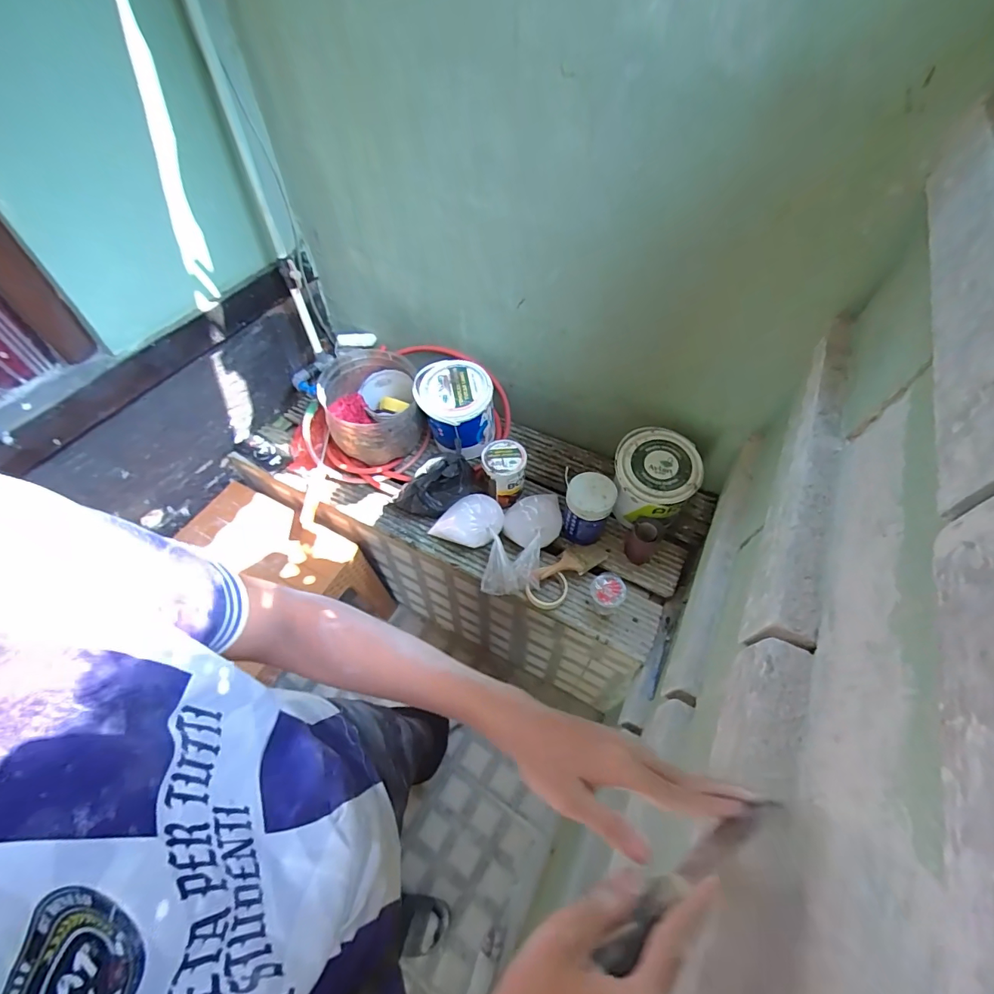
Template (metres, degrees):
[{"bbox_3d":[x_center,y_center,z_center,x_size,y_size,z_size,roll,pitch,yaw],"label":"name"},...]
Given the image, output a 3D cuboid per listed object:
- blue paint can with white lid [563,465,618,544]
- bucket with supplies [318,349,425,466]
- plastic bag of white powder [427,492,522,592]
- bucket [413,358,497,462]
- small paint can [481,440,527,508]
[{"bbox_3d":[0.211,0.024,1.098,0.110,0.160,0.119,5,55,2],"label":"blue paint can with white lid"},{"bbox_3d":[-0.324,-0.233,1.209,0.229,0.181,0.259,-15,56,-11],"label":"bucket with supplies"},{"bbox_3d":[-0.023,0.102,1.087,0.157,0.103,0.261,-36,63,-23],"label":"plastic bag of white powder"},{"bbox_3d":[-0.103,-0.221,1.208,0.187,0.203,0.172,1,55,-1],"label":"bucket"},{"bbox_3d":[0.017,-0.061,1.151,0.103,0.139,0.097,1,55,-1],"label":"small paint can"}]

